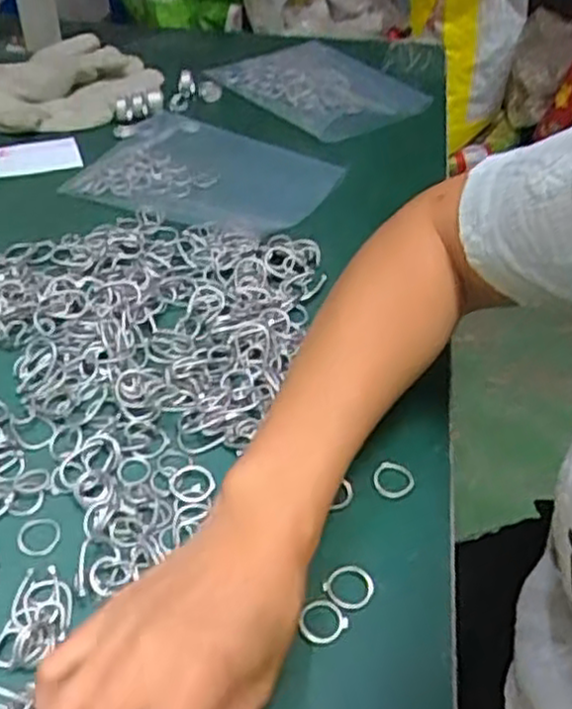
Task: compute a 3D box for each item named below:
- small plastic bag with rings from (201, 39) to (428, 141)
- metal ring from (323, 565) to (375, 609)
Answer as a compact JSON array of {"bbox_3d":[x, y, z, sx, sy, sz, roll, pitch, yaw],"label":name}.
[{"bbox_3d":[0.039,-0.279,0.762,0.165,0.014,0.193,-28,52,-29],"label":"small plastic bag with rings"},{"bbox_3d":[0.032,0.115,0.371,0.025,0.004,0.021,-16,47,-20],"label":"metal ring"}]

